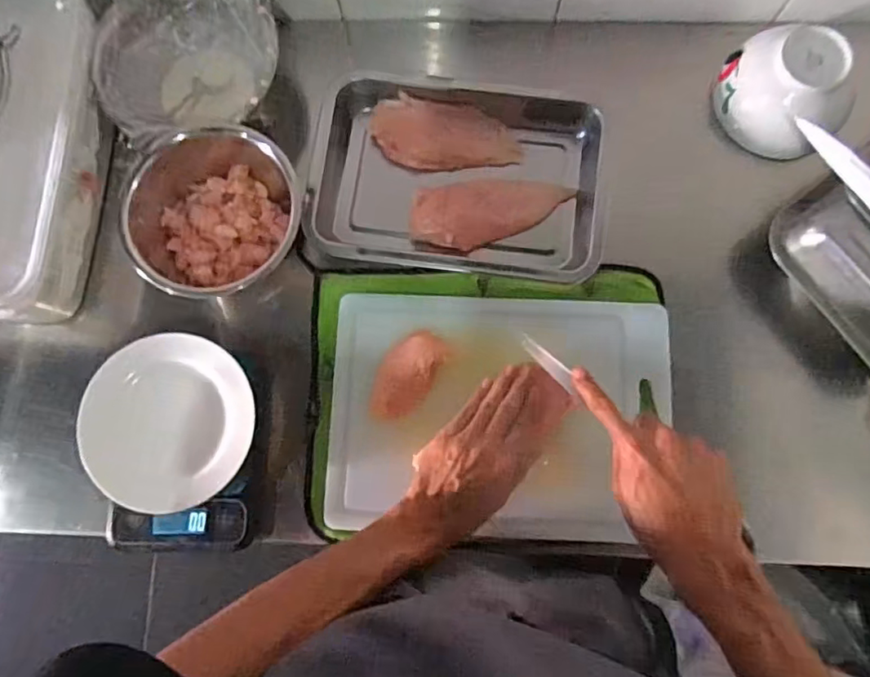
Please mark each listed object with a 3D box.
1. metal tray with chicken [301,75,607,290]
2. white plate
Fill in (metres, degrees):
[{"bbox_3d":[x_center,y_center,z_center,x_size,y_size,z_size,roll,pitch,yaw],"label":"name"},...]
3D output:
[{"bbox_3d":[0.027,-0.173,0.622,0.308,0.049,0.207,6,81,2],"label":"metal tray with chicken"},{"bbox_3d":[-0.257,0.081,0.551,0.164,0.024,0.158,0,90,-2],"label":"white plate"}]

